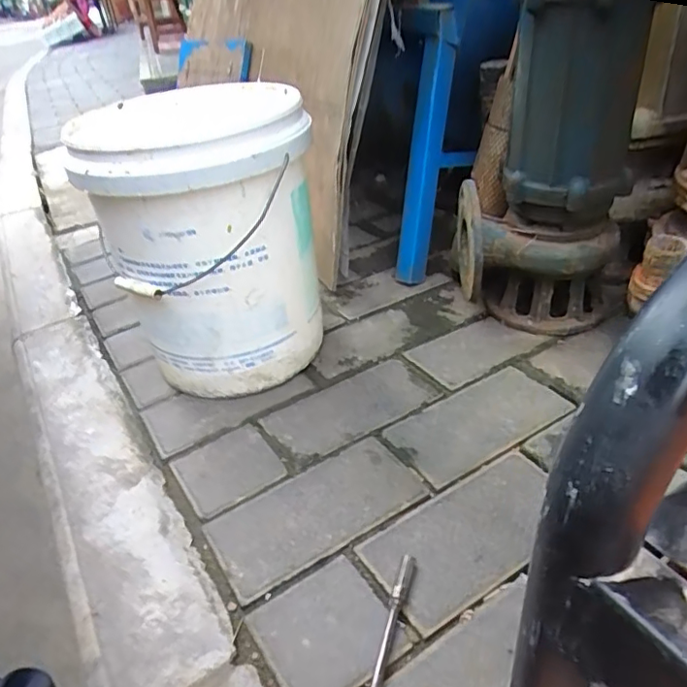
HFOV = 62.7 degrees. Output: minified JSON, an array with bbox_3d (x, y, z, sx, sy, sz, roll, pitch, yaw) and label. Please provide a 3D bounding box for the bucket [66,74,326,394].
[{"bbox_3d":[-0.198,-0.159,0.851,0.306,0.350,0.375,-23,37,-27],"label":"bucket"}]

